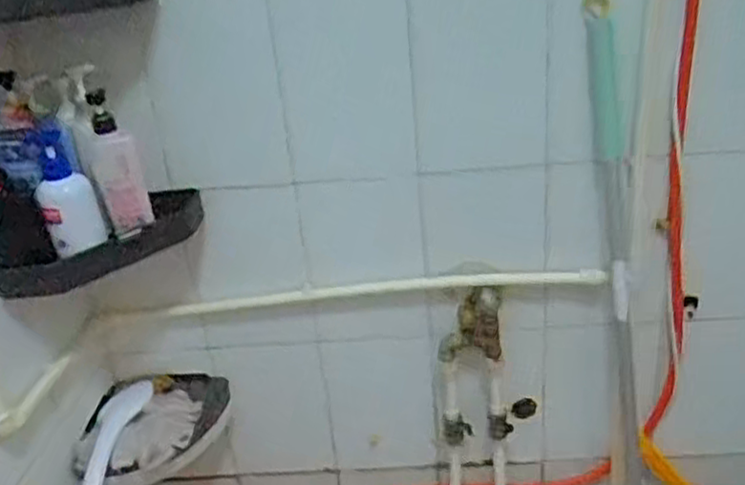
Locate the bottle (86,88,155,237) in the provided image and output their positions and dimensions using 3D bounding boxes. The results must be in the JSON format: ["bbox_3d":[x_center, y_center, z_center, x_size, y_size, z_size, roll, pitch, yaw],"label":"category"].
[{"bbox_3d":[-0.348,-0.102,0.956,0.061,0.182,0.083,-14,26,-18],"label":"bottle"}]

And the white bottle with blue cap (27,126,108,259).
[{"bbox_3d":[-0.408,-0.069,0.930,0.068,0.156,0.064,-16,26,-22],"label":"white bottle with blue cap"}]

